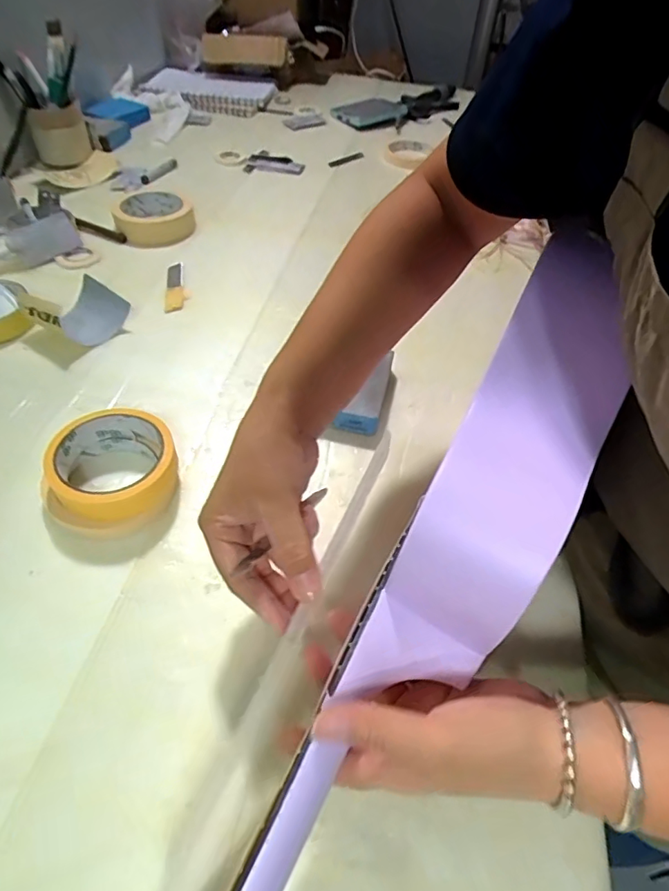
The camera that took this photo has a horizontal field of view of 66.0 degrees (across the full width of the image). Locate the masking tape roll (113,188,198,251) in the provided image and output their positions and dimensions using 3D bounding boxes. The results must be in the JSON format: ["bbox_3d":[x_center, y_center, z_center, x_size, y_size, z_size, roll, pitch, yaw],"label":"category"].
[{"bbox_3d":[-0.234,-0.296,0.672,0.096,0.040,0.096,2,50,-3],"label":"masking tape roll"}]

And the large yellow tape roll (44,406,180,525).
[{"bbox_3d":[-0.175,0.017,0.409,0.089,0.044,0.089,2,50,-3],"label":"large yellow tape roll"}]

